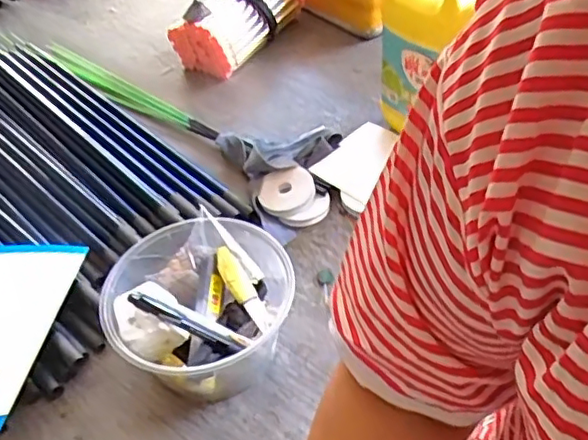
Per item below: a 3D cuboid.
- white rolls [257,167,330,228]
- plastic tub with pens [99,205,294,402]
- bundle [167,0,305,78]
[{"bbox_3d":[-0.002,-0.025,0.719,0.066,0.028,0.075,-36,53,-25],"label":"white rolls"},{"bbox_3d":[-0.080,0.085,0.565,0.160,0.098,0.153,-3,46,3],"label":"plastic tub with pens"},{"bbox_3d":[-0.083,-0.326,1.001,0.113,0.089,0.217,26,55,28],"label":"bundle"}]

